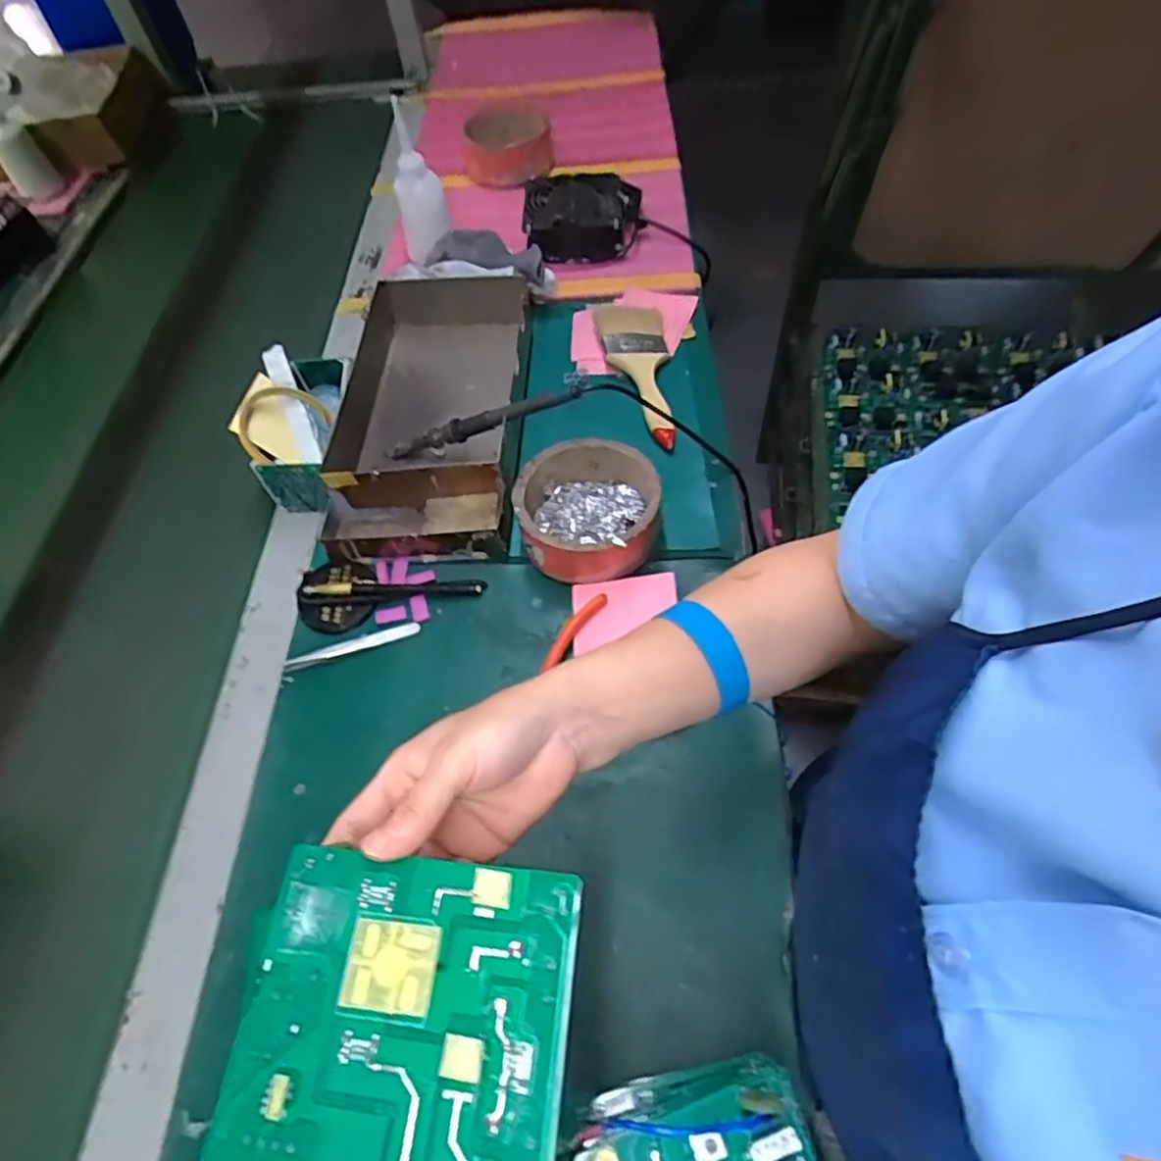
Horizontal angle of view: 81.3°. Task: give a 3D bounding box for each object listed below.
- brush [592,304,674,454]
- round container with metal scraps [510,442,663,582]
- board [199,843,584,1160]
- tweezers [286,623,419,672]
[{"bbox_3d":[0.058,-0.219,0.705,0.070,0.026,0.200,-4,57,2],"label":"brush"},{"bbox_3d":[0.007,-0.061,0.590,0.118,0.056,0.119,1,57,6],"label":"round container with metal scraps"},{"bbox_3d":[-0.064,0.165,0.230,0.115,0.009,0.128,3,57,7],"label":"board"},{"bbox_3d":[-0.189,0.053,0.561,0.109,0.010,0.015,-19,57,-7],"label":"tweezers"}]

